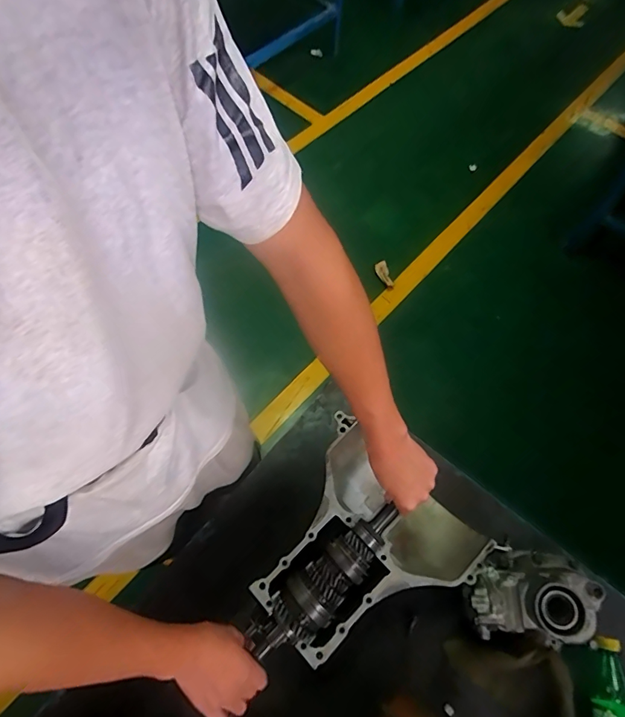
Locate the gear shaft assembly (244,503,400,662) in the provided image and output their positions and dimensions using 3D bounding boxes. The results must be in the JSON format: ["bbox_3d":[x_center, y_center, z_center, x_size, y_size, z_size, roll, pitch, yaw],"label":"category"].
[{"bbox_3d":[0.018,0.312,0.604,0.268,0.074,0.075,-42,72,-8],"label":"gear shaft assembly"}]

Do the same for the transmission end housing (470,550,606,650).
[{"bbox_3d":[0.331,0.349,0.633,0.191,0.108,0.125,7,65,2],"label":"transmission end housing"}]

